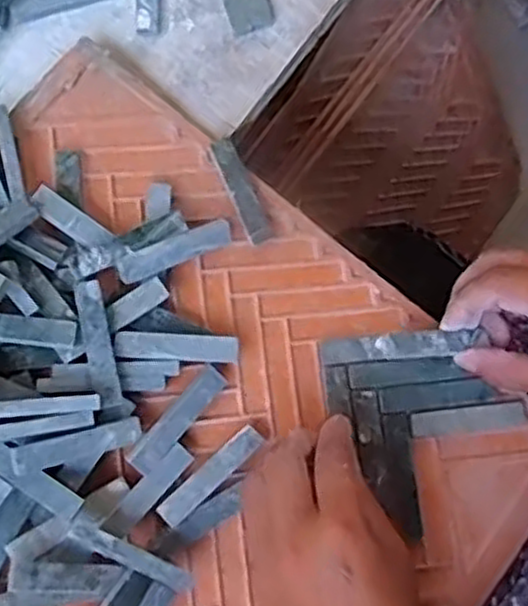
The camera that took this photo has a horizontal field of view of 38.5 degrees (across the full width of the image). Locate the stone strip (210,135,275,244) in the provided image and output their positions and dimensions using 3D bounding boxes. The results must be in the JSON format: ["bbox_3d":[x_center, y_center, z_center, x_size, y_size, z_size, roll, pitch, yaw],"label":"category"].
[{"bbox_3d":[-0.012,-0.060,0.410,0.013,0.012,0.059,-24,78,-7],"label":"stone strip"}]

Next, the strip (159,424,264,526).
[{"bbox_3d":[-0.026,0.087,0.385,0.063,0.013,0.013,-41,81,-10],"label":"strip"}]

